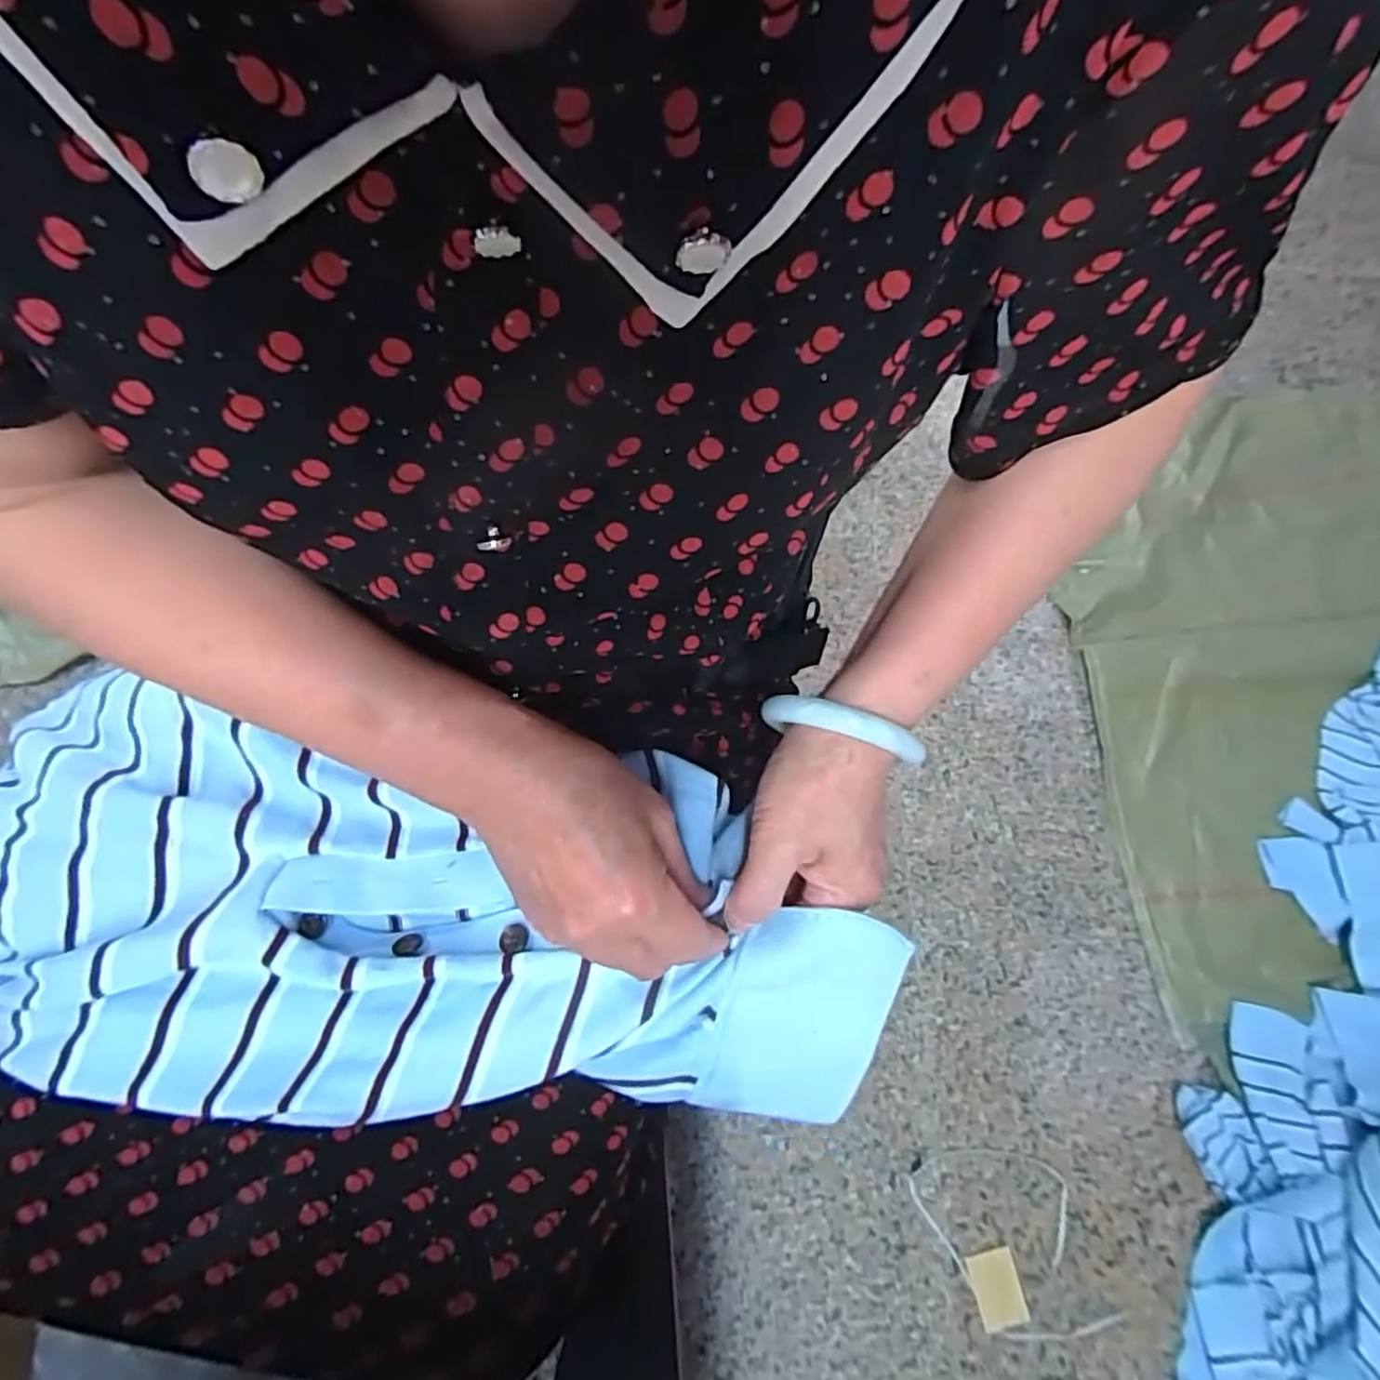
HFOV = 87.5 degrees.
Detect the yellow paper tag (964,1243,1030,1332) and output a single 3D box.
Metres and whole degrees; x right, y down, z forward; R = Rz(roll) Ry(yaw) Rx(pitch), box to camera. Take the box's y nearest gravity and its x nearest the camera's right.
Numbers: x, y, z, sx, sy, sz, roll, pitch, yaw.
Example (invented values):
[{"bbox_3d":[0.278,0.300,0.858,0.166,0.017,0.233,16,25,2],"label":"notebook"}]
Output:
[{"bbox_3d":[0.352,0.687,0.824,0.054,0.009,0.070,-11,72,-6],"label":"yellow paper tag"}]

